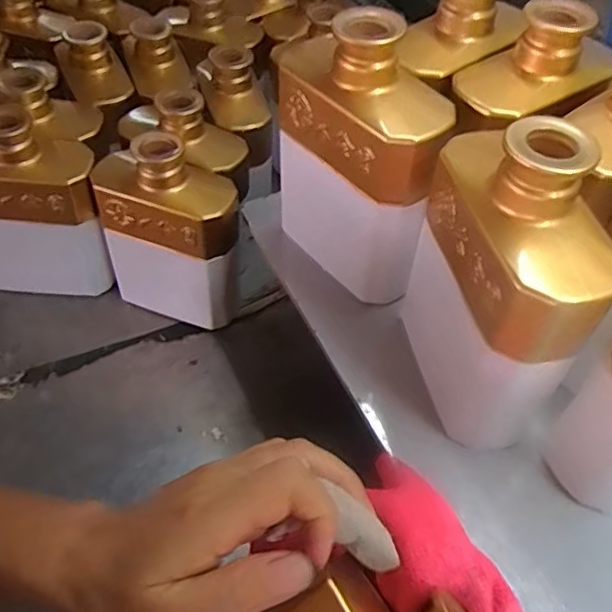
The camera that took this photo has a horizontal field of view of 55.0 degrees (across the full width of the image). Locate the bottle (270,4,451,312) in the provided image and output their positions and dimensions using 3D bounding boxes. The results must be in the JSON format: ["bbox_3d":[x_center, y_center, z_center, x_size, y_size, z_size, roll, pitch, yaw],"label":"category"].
[{"bbox_3d":[0.033,-0.086,0.357,0.048,0.156,0.113,-33,60,-22],"label":"bottle"}]

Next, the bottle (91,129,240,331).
[{"bbox_3d":[-0.111,-0.057,0.480,0.114,0.155,0.070,17,56,13],"label":"bottle"}]

